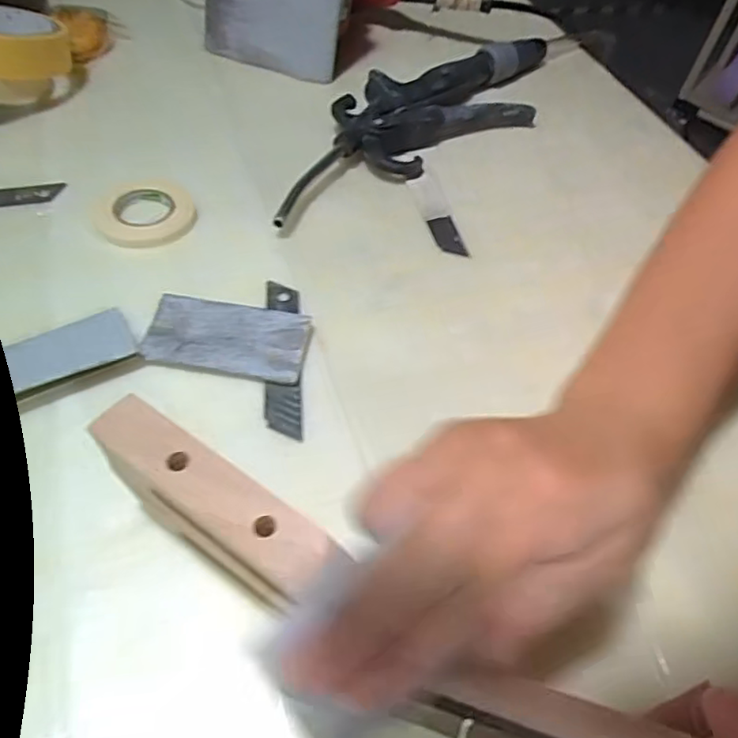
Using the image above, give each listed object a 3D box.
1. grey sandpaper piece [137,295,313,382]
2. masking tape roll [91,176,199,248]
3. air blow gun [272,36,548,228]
[{"bbox_3d":[-0.071,-0.015,0.311,0.079,0.008,0.040,8,52,1],"label":"grey sandpaper piece"},{"bbox_3d":[-0.132,-0.092,0.365,0.055,0.010,0.054,3,52,-3],"label":"masking tape roll"},{"bbox_3d":[0.041,-0.183,0.445,0.301,0.027,0.082,-31,61,-26],"label":"air blow gun"}]

